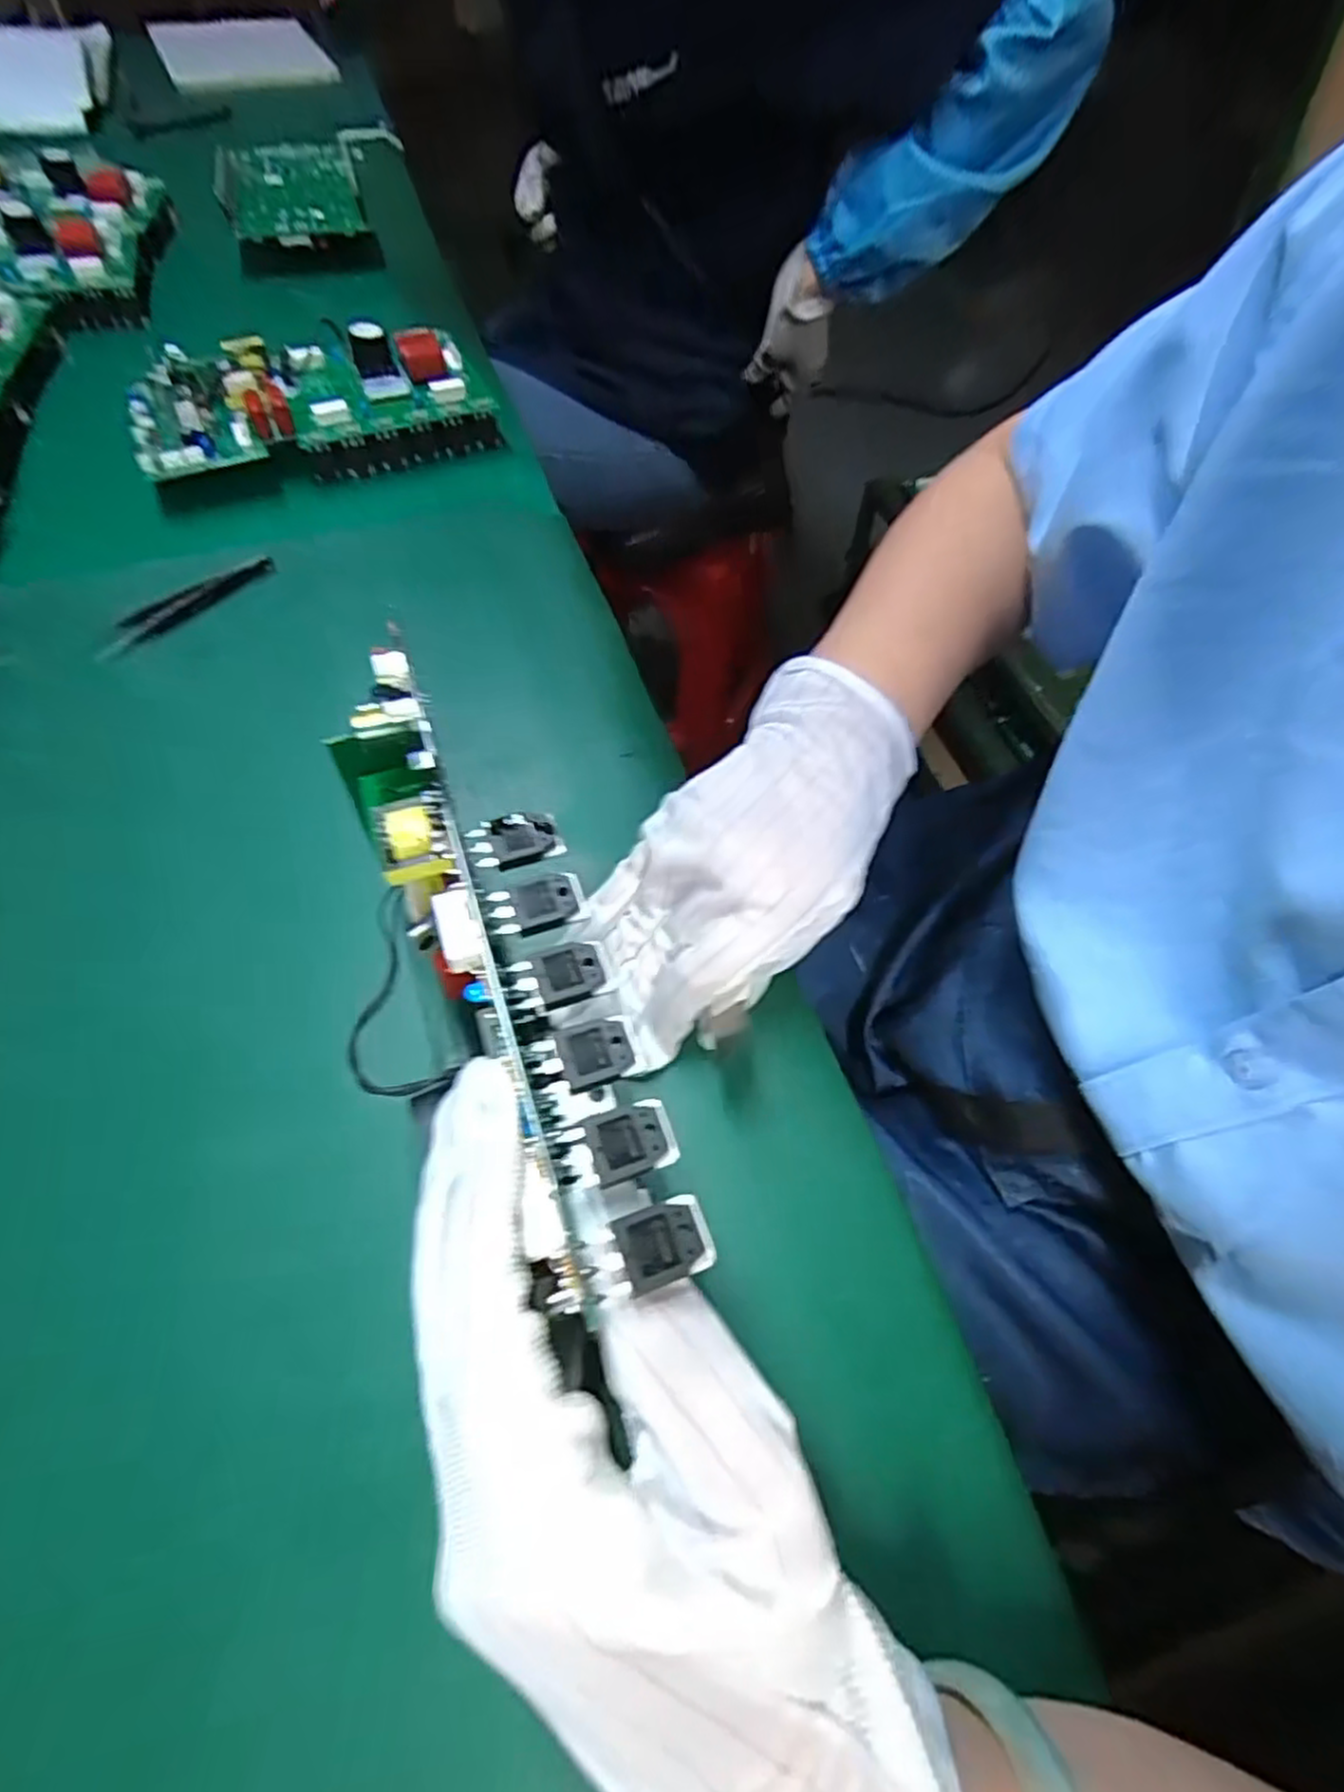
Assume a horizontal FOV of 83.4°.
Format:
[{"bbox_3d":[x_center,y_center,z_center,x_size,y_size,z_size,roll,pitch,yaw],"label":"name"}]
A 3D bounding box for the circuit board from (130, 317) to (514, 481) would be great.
[{"bbox_3d":[-0.244,-0.339,0.516,0.226,0.053,0.115,-21,62,-17],"label":"circuit board"}]

